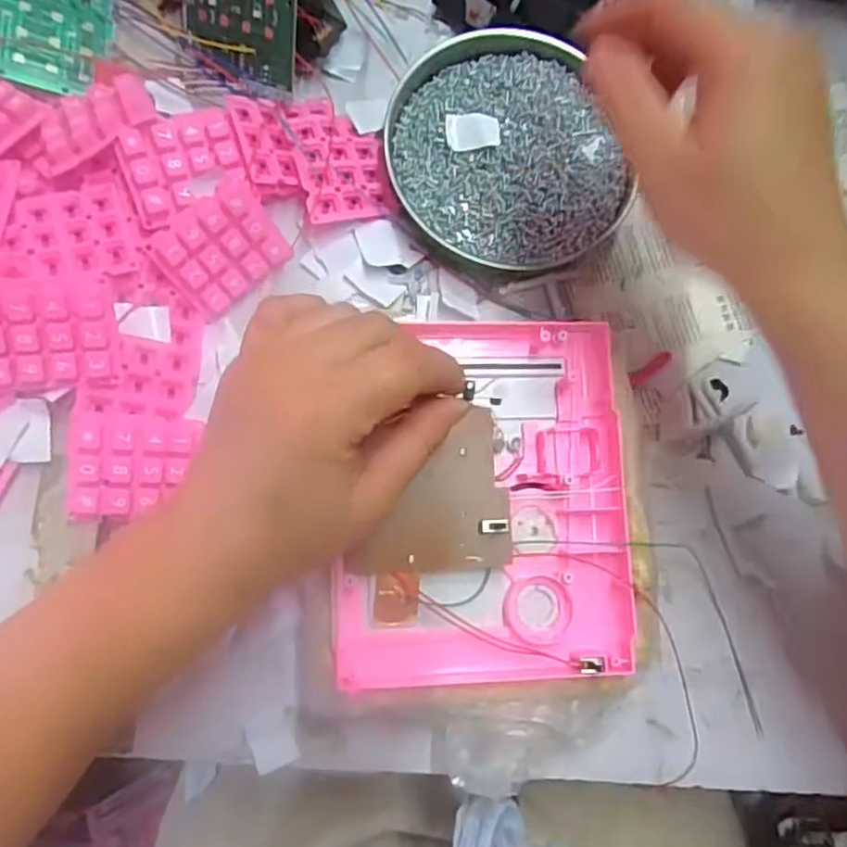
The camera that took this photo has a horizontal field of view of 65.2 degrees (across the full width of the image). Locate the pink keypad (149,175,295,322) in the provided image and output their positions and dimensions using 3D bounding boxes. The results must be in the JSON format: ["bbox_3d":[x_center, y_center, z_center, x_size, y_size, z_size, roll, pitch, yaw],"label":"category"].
[{"bbox_3d":[-0.101,-0.089,0.335,0.060,0.008,0.046,-42,114,-10],"label":"pink keypad"}]

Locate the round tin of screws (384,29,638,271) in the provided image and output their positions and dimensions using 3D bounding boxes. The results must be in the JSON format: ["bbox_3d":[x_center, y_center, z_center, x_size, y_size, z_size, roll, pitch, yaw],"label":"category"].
[{"bbox_3d":[0.042,-0.149,0.361,0.117,0.022,0.136,-17,84,-7],"label":"round tin of screws"}]

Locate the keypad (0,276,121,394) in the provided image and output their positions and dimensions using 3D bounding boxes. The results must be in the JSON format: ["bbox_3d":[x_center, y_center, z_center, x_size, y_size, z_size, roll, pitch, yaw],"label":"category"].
[{"bbox_3d":[-0.172,-0.039,0.298,0.061,0.011,0.050,-2,109,-10],"label":"keypad"}]

